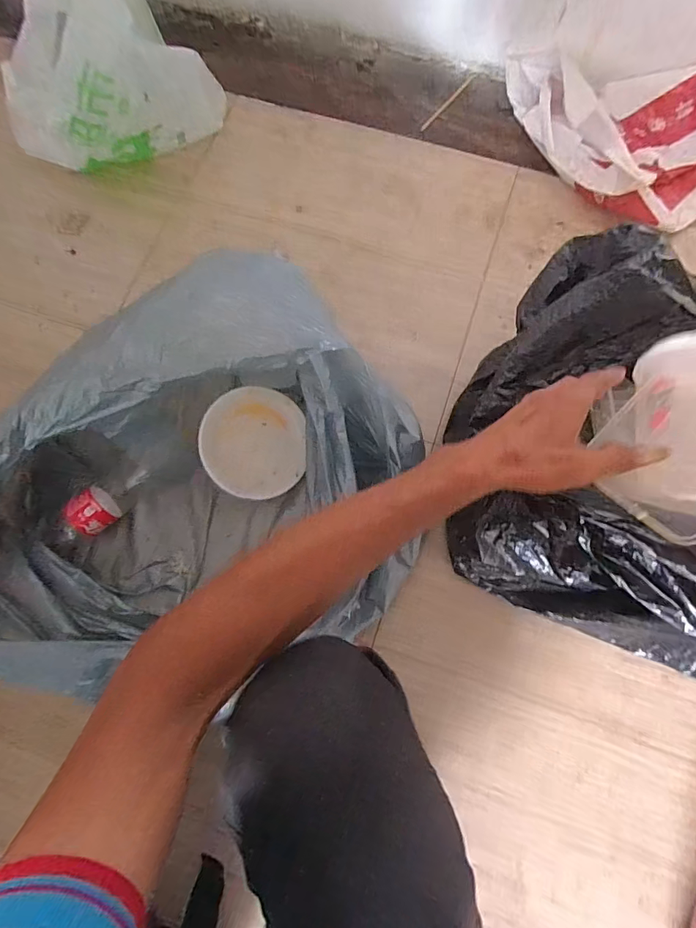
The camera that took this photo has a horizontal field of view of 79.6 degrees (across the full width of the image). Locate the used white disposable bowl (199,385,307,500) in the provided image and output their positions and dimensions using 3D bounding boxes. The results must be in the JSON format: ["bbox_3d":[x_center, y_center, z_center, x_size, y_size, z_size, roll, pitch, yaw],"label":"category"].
[{"bbox_3d":[-0.142,-0.032,0.625,0.151,0.038,0.158,-1,94,-23],"label":"used white disposable bowl"}]

